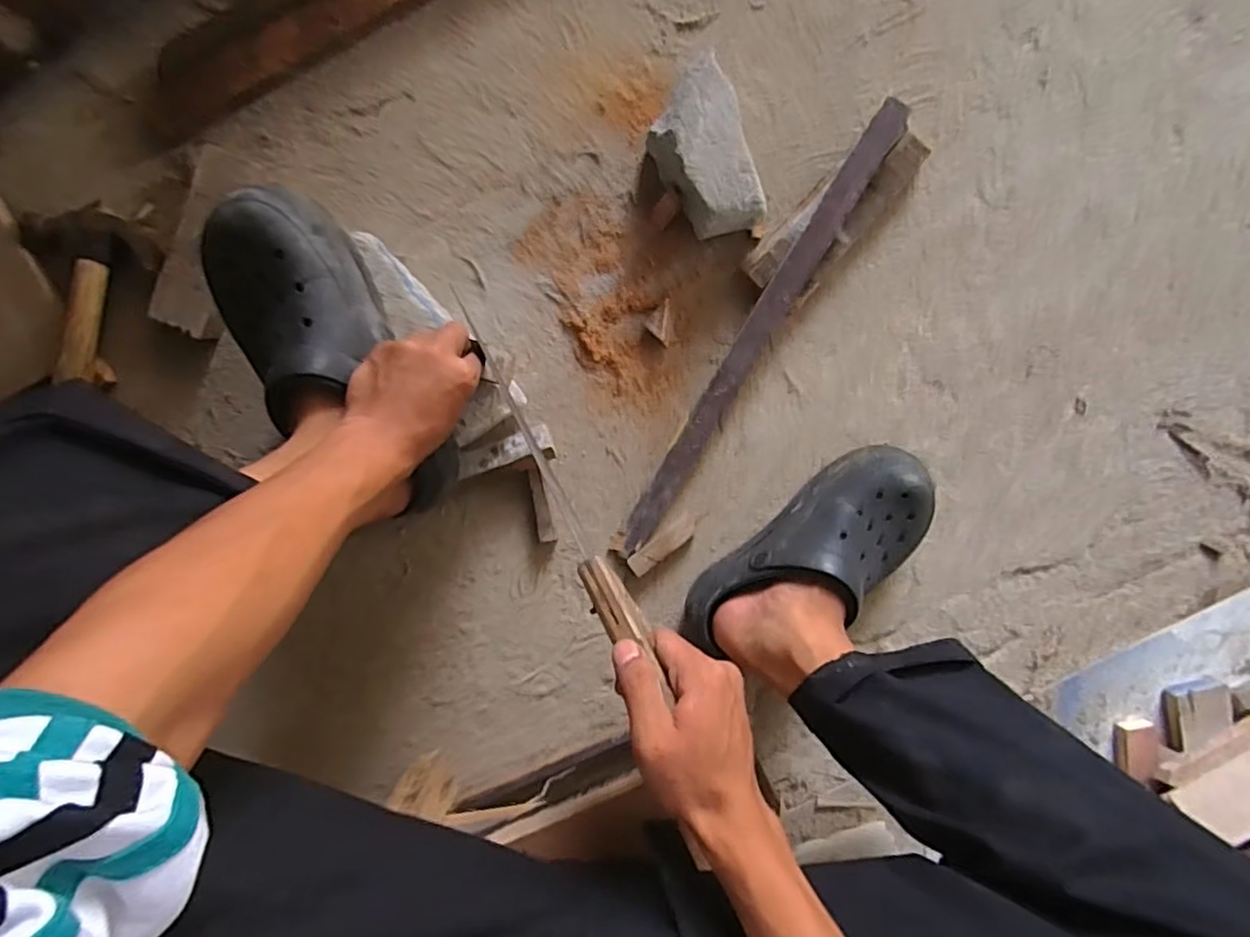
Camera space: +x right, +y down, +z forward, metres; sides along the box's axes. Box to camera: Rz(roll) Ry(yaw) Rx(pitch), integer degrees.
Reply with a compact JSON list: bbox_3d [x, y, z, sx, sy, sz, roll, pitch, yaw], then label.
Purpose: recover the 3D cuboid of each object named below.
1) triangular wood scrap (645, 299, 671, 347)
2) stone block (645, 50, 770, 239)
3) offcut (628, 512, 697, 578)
[{"bbox_3d":[0.034,-0.147,0.629,0.024,0.021,0.045,0,96,-1],"label":"triangular wood scrap"},{"bbox_3d":[0.068,-0.292,0.587,0.081,0.070,0.152,-16,96,0],"label":"stone block"},{"bbox_3d":[0.040,0.077,0.645,0.082,0.013,0.023,-37,95,2],"label":"offcut"}]

